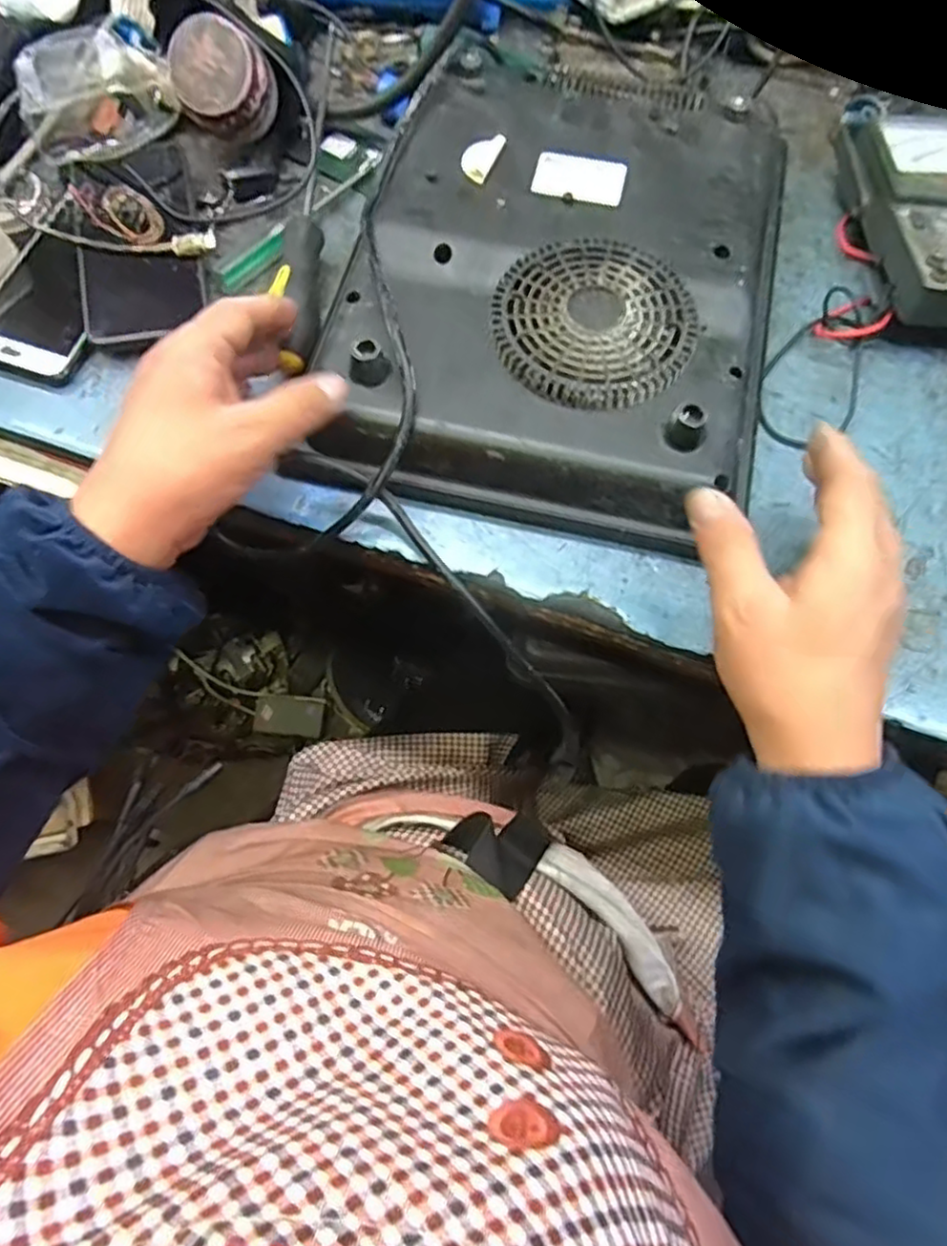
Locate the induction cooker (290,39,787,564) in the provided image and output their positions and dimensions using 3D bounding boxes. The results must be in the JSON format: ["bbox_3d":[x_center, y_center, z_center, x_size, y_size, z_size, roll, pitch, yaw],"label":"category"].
[{"bbox_3d":[0.053,-0.217,0.430,0.276,0.053,0.324,13,70,3],"label":"induction cooker"}]

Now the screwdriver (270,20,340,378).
[{"bbox_3d":[-0.114,-0.264,0.458,0.025,0.025,0.224,0,71,-1],"label":"screwdriver"}]

